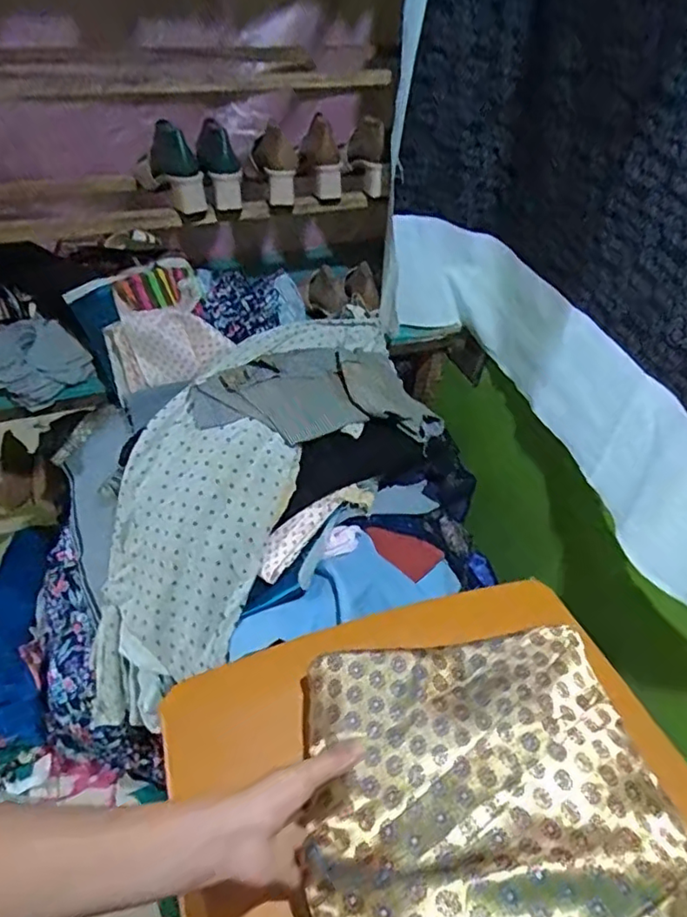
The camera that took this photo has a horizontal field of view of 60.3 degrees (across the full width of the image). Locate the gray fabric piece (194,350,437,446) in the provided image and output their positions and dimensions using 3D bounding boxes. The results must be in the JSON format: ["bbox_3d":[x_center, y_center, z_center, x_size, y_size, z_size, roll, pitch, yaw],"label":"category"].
[{"bbox_3d":[-0.036,-0.101,0.985,0.411,0.090,0.197,-12,47,-17],"label":"gray fabric piece"}]

